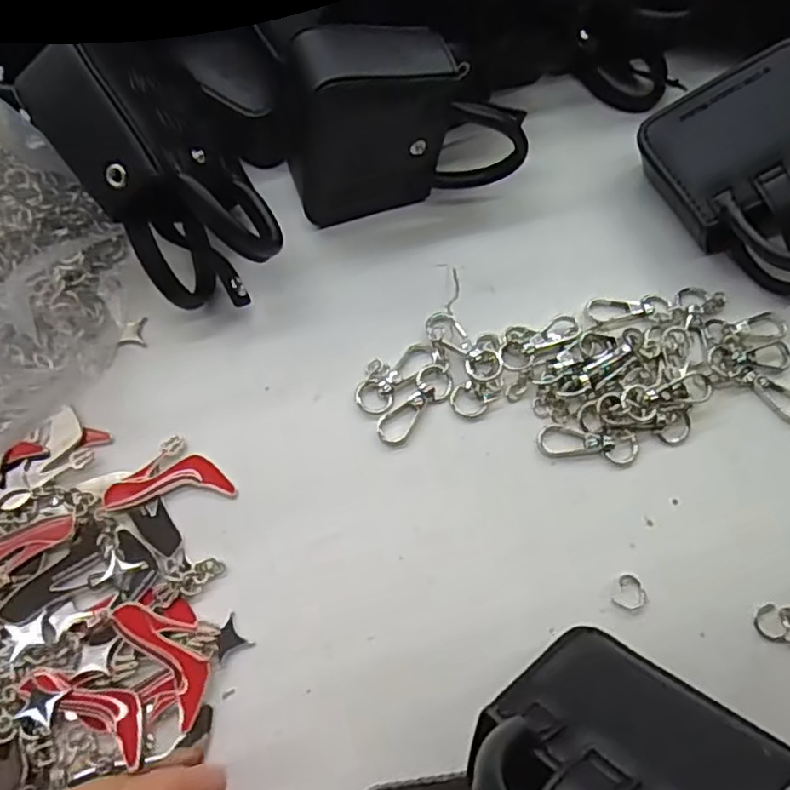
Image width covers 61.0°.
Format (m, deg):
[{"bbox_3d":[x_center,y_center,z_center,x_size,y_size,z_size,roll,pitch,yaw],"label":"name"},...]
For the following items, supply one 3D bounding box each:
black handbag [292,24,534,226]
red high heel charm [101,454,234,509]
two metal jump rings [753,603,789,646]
[{"bbox_3d":[0.004,-0.118,0.290,0.099,0.074,0.046,-10,67,-8],"label":"black handbag"},{"bbox_3d":[-0.086,0.032,0.256,0.047,0.004,0.017,-7,67,-7],"label":"red high heel charm"},{"bbox_3d":[0.142,0.084,0.246,0.019,0.005,0.013,15,66,3],"label":"two metal jump rings"}]

